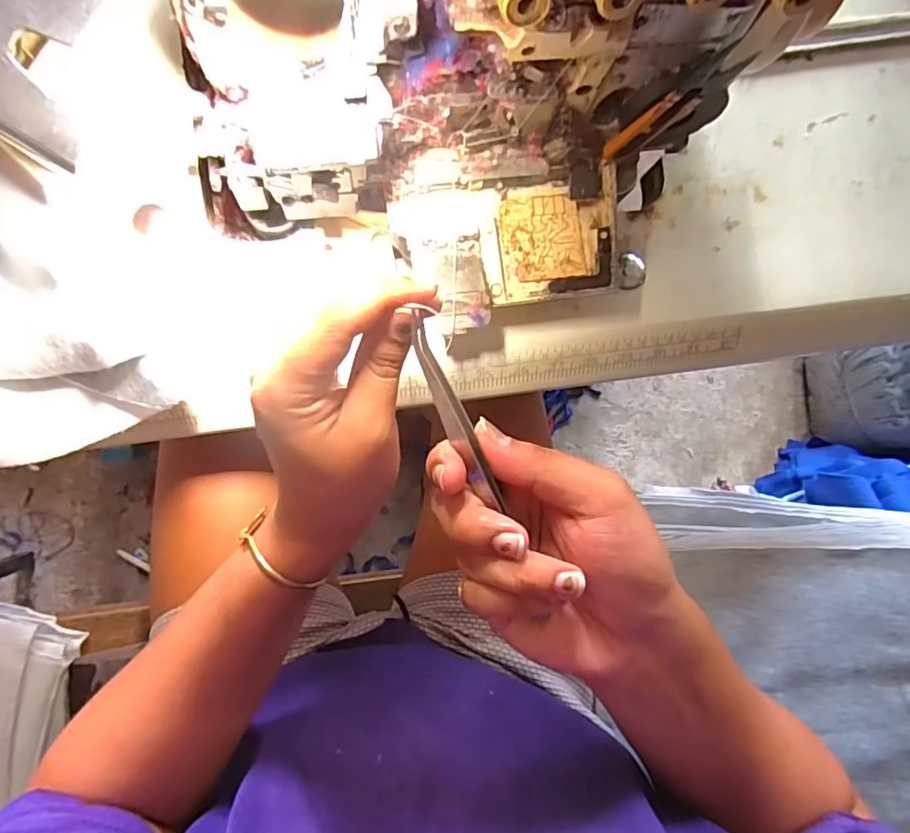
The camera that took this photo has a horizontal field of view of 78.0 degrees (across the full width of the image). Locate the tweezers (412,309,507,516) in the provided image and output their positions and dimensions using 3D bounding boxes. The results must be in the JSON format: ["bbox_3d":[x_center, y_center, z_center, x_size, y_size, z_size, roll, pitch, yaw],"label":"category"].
[{"bbox_3d":[0.000,0.001,0.234,0.010,0.006,0.087,-25,99,-8],"label":"tweezers"}]

